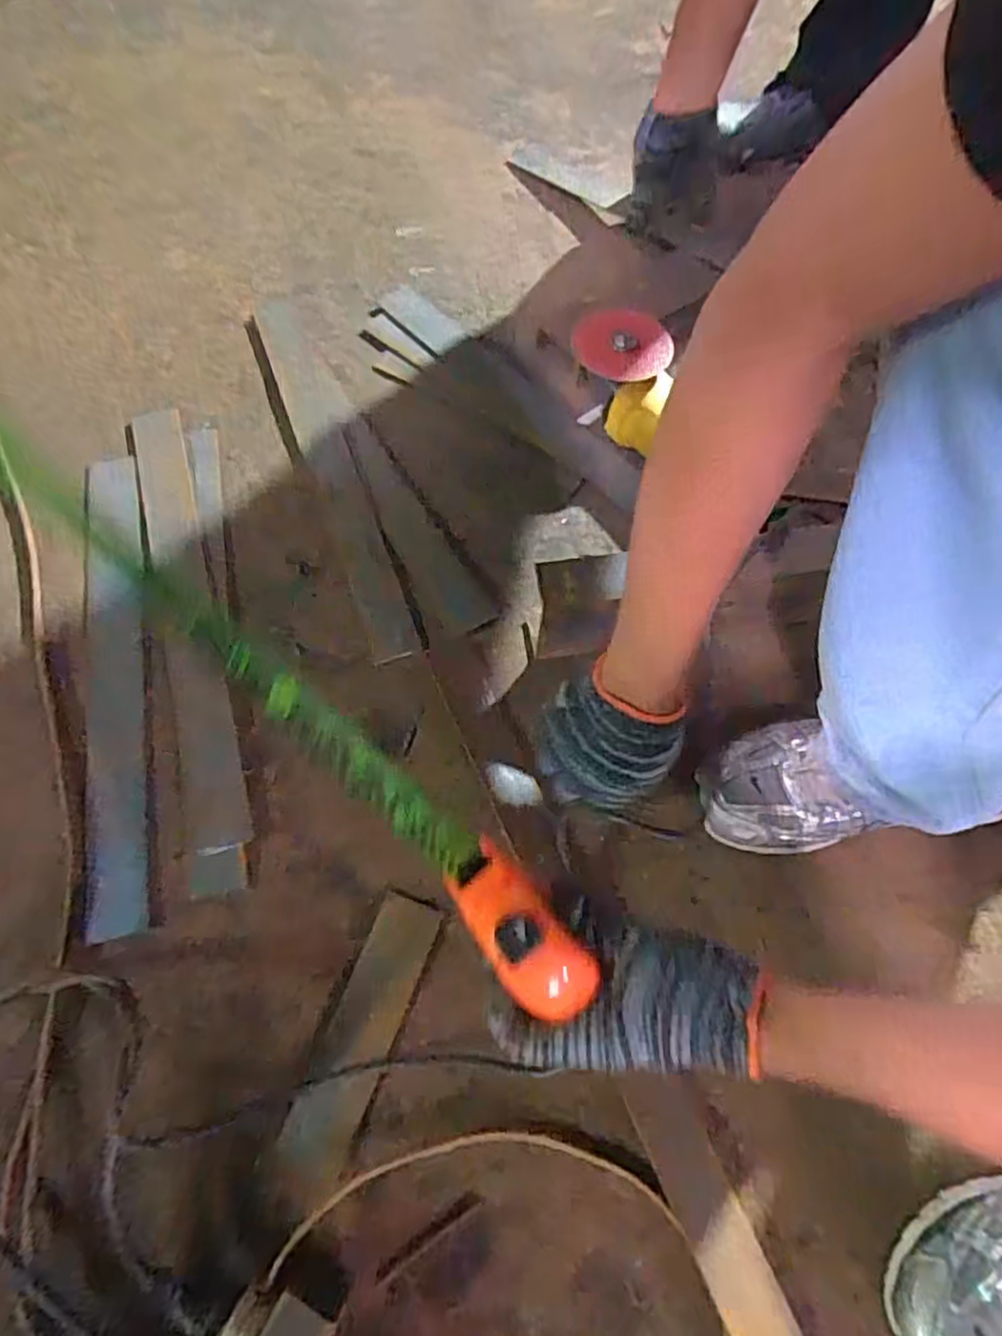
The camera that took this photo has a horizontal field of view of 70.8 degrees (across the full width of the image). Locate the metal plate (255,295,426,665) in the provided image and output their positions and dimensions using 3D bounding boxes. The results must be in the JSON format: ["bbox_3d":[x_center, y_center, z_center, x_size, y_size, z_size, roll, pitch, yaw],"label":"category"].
[{"bbox_3d":[-0.179,-0.219,0.734,0.050,0.013,0.485,-19,67,-10],"label":"metal plate"}]

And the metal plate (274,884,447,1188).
[{"bbox_3d":[-0.102,0.264,0.522,0.049,0.007,0.189,17,58,10],"label":"metal plate"}]

